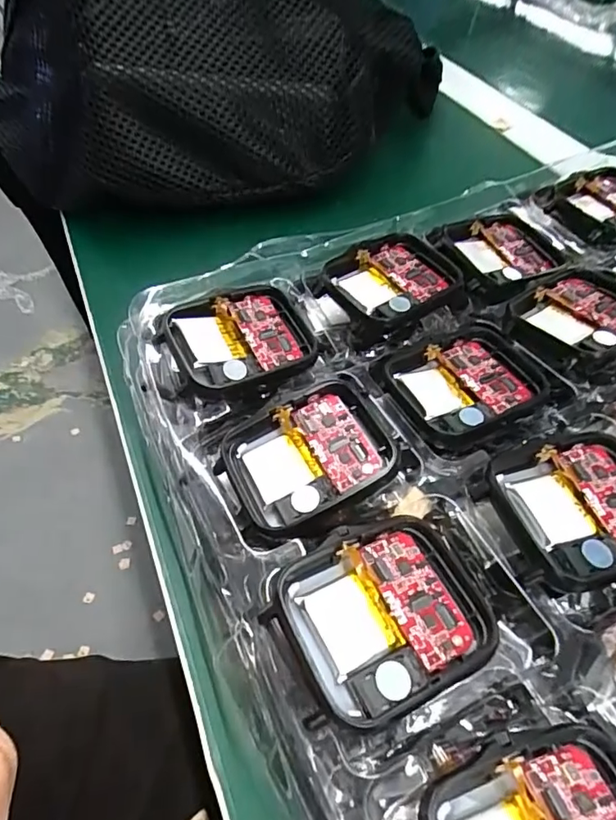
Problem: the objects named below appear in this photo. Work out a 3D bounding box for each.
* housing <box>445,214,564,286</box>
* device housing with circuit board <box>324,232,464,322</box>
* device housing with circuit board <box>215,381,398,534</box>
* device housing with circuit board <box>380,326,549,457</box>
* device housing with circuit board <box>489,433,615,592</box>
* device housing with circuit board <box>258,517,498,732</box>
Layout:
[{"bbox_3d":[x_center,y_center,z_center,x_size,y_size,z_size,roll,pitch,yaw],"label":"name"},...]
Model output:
[{"bbox_3d":[0.075,-0.061,0.203,0.049,0.011,0.034,-29,58,-21],"label":"housing"},{"bbox_3d":[0.030,-0.047,0.189,0.041,0.007,0.037,-32,59,-22],"label":"device housing with circuit board"},{"bbox_3d":[0.000,0.013,0.145,0.044,0.011,0.037,-17,56,-11],"label":"device housing with circuit board"},{"bbox_3d":[0.049,-0.007,0.163,0.045,0.006,0.042,-18,56,-12],"label":"device housing with circuit board"},{"bbox_3d":[0.071,0.024,0.133,0.043,0.009,0.039,-12,55,-8],"label":"device housing with circuit board"},{"bbox_3d":[0.017,0.044,0.116,0.045,0.006,0.037,-21,57,-14],"label":"device housing with circuit board"}]

